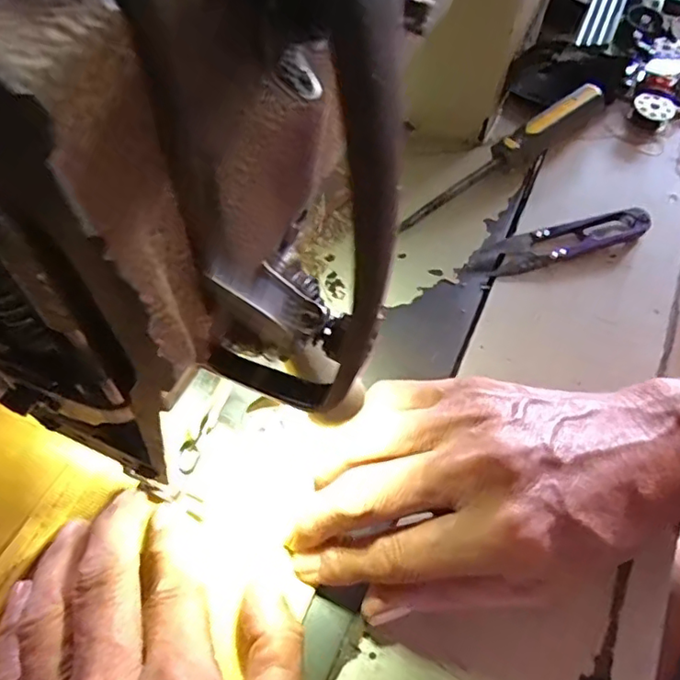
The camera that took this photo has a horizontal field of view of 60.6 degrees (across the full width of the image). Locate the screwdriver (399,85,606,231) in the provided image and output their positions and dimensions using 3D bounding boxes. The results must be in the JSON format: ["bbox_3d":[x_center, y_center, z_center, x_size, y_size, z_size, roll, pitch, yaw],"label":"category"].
[{"bbox_3d":[0.102,-0.113,0.351,0.166,0.021,0.018,-36,68,-22],"label":"screwdriver"}]

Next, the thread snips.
[{"bbox_3d":[0.124,-0.055,0.327,0.109,0.010,0.022,-15,61,-12],"label":"thread snips"}]

